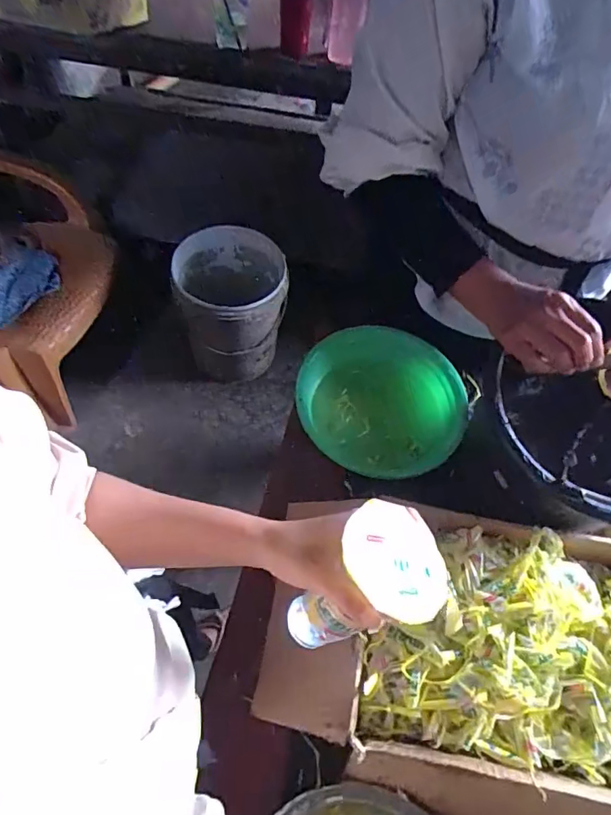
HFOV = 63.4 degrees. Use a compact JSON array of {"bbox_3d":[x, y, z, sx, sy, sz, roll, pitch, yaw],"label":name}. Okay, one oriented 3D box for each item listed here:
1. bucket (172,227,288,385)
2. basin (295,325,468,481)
[{"bbox_3d":[-0.216,-0.291,1.443,0.298,0.348,0.297,2,61,-3],"label":"bucket"},{"bbox_3d":[0.112,-0.014,0.701,0.230,0.080,0.223,2,61,-3],"label":"basin"}]

